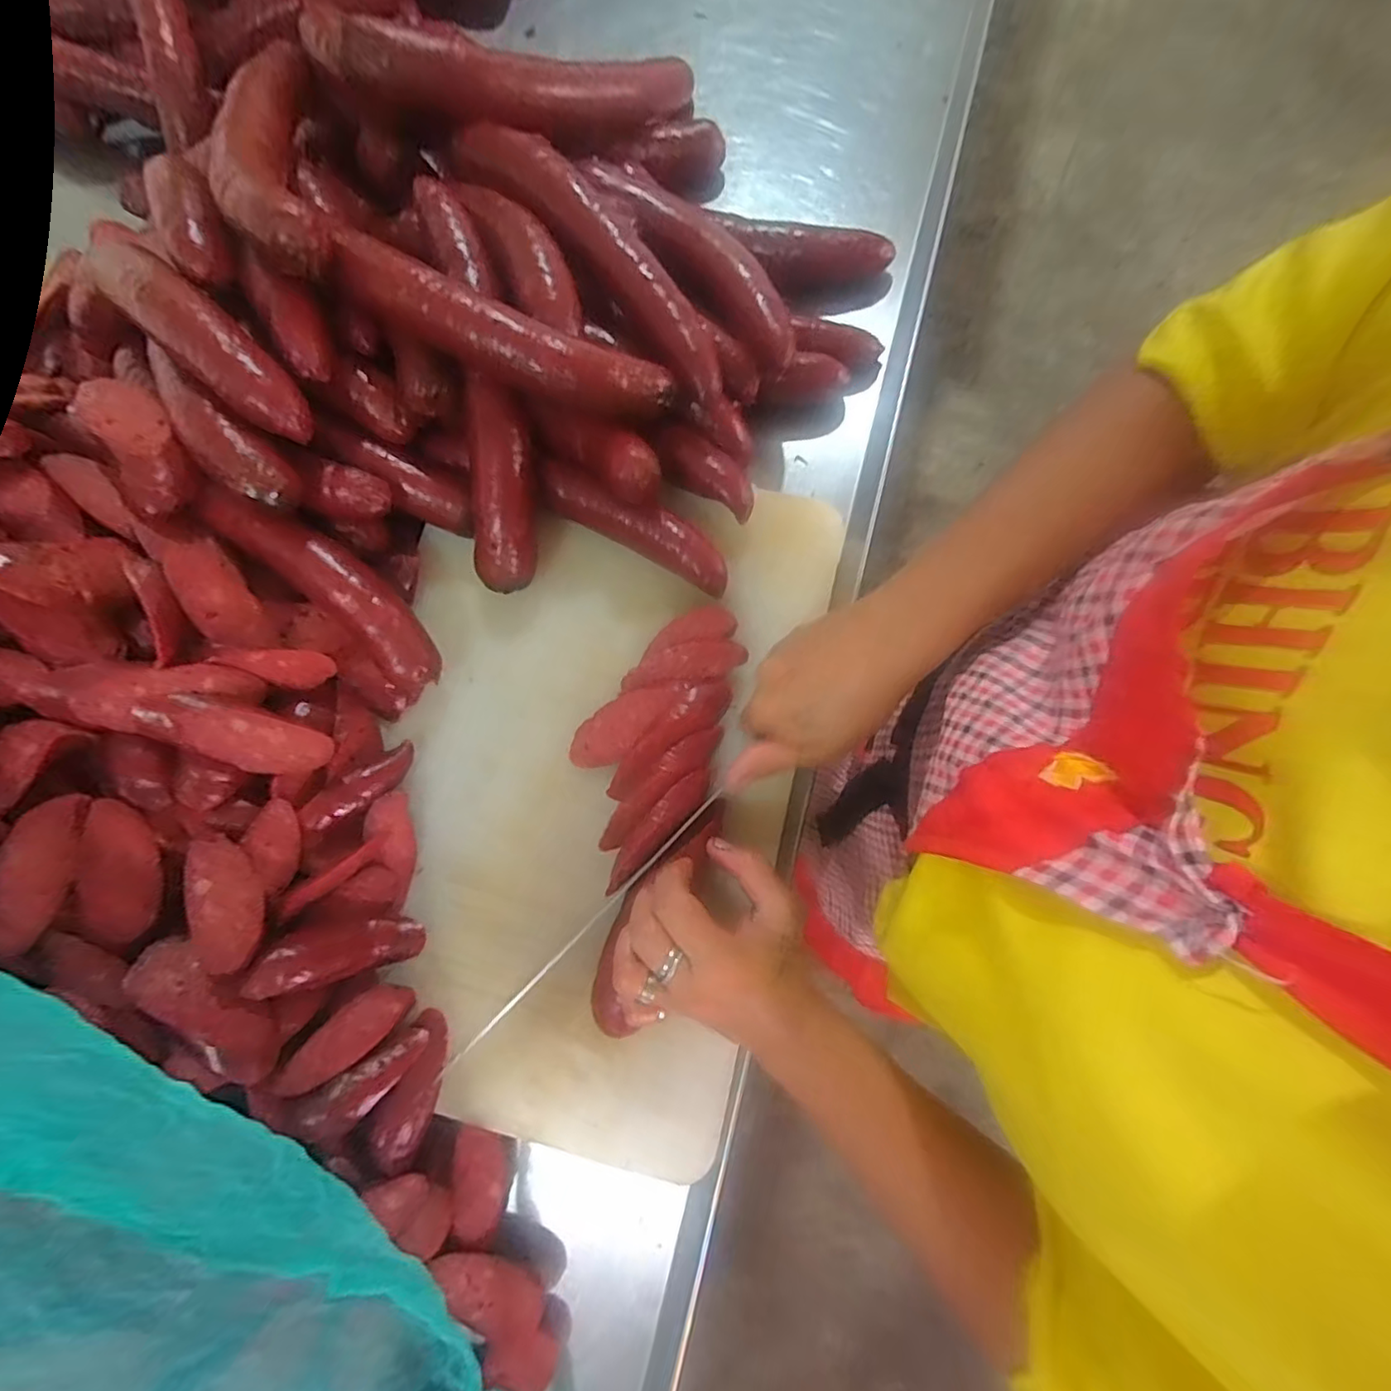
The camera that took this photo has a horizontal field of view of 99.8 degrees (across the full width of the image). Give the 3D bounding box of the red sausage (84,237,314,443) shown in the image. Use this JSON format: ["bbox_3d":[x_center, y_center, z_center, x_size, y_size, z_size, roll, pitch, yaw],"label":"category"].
[{"bbox_3d":[-0.278,-0.201,0.331,0.139,0.032,0.036,41,83,7],"label":"red sausage"}]

